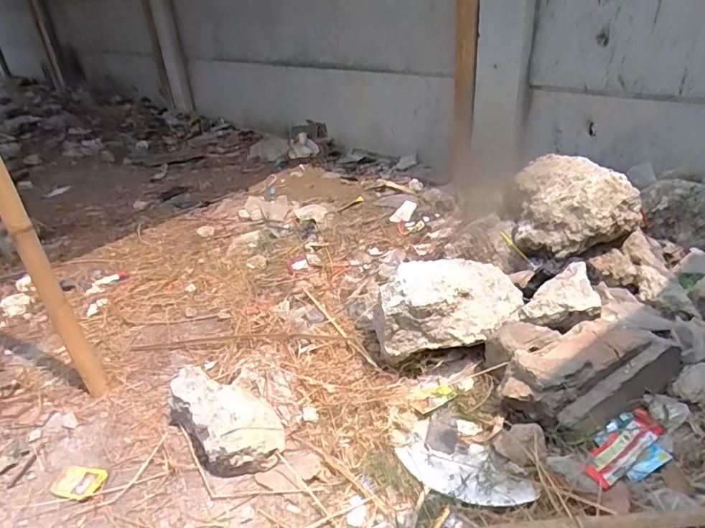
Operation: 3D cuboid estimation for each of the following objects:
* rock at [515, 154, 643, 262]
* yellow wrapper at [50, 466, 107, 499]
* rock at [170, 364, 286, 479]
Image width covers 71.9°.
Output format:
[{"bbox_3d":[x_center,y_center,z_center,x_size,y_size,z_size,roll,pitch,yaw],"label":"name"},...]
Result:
[{"bbox_3d":[0.632,-0.179,1.408,0.351,0.175,0.317,8,33,21],"label":"rock"},{"bbox_3d":[-0.576,0.459,1.023,0.108,0.013,0.070,1,31,10],"label":"yellow wrapper"},{"bbox_3d":[-0.283,0.339,1.081,0.293,0.104,0.173,17,37,33],"label":"rock"}]

